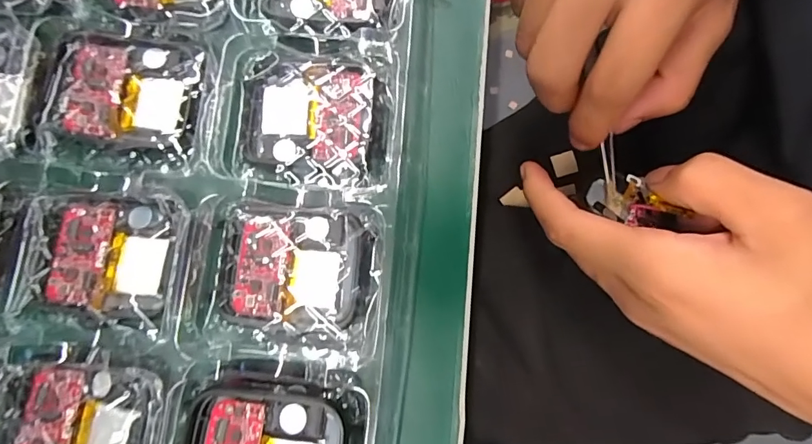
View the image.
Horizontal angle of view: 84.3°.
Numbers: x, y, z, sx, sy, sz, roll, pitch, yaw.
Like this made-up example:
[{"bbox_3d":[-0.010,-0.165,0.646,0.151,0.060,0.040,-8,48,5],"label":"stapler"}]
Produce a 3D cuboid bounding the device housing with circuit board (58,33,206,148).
[{"bbox_3d":[-0.088,-0.042,0.144,0.038,0.010,0.036,8,80,3],"label":"device housing with circuit board"}]

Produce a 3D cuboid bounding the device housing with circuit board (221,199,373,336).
[{"bbox_3d":[-0.033,0.014,0.137,0.043,0.010,0.037,1,79,2],"label":"device housing with circuit board"}]

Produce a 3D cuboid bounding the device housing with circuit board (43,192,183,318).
[{"bbox_3d":[-0.090,0.010,0.138,0.036,0.006,0.036,6,80,3],"label":"device housing with circuit board"}]

